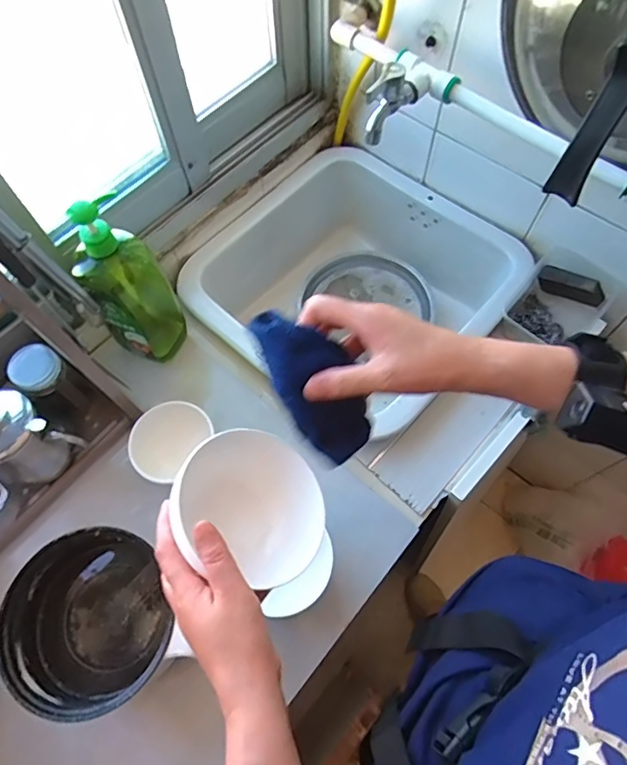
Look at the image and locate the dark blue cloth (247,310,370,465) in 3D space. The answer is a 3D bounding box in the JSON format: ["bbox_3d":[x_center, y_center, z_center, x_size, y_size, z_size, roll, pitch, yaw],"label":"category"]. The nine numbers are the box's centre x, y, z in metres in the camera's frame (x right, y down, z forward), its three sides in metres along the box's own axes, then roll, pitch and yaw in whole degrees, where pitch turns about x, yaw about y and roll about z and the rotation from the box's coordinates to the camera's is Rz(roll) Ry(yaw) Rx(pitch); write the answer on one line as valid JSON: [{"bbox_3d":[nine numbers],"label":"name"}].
[{"bbox_3d":[0.004,0.003,0.373,0.050,0.129,0.037,-37,27,-15],"label":"dark blue cloth"}]

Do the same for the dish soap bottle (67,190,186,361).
[{"bbox_3d":[-0.239,-0.128,0.651,0.100,0.259,0.071,-41,71,-17],"label":"dish soap bottle"}]

